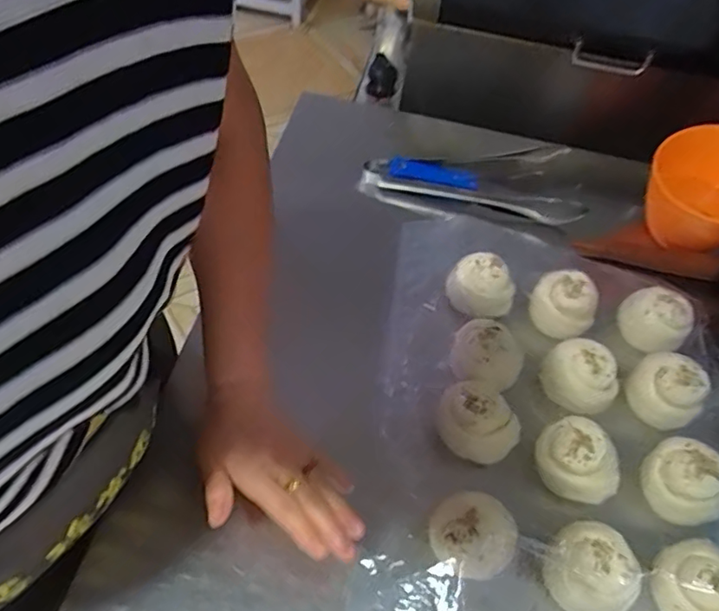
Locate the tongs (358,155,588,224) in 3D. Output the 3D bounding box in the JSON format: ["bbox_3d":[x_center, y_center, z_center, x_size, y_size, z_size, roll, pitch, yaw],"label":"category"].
[{"bbox_3d":[0.142,-0.153,0.724,0.280,0.031,0.078,5,54,-4],"label":"tongs"}]

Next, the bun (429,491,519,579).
[{"bbox_3d":[0.092,0.188,0.454,0.063,0.041,0.064,-3,54,-10],"label":"bun"}]

